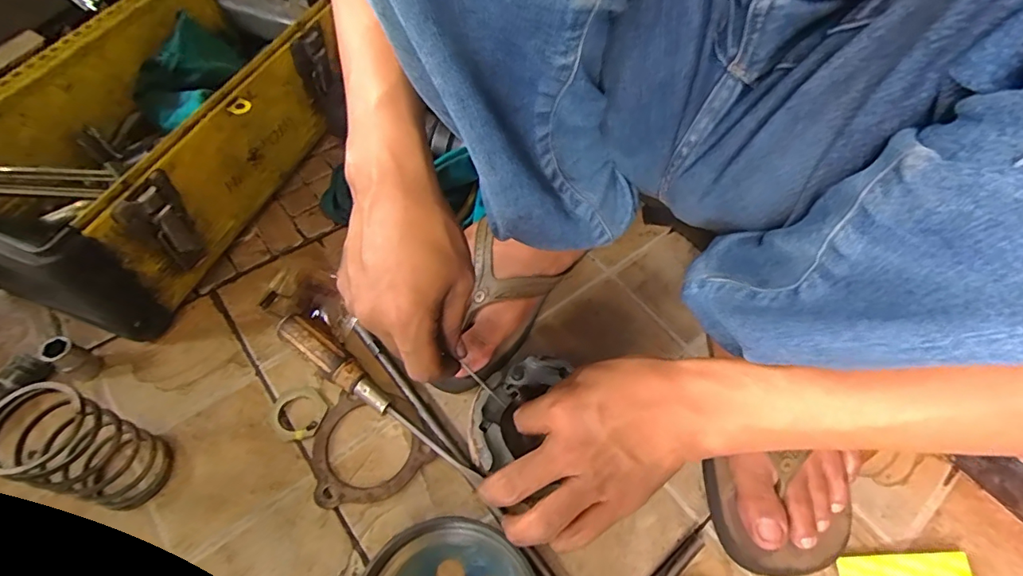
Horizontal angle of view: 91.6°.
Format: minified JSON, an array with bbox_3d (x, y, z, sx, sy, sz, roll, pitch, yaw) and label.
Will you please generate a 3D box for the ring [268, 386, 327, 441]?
[{"bbox_3d":[-0.167,0.096,0.387,0.043,0.007,0.042,2,58,-3],"label":"ring"}]

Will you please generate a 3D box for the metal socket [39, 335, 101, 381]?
[{"bbox_3d":[-0.332,0.053,0.375,0.018,0.042,0.022,24,59,11],"label":"metal socket"}]

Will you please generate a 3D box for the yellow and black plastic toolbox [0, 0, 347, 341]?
[{"bbox_3d":[-0.309,-0.146,0.453,0.196,0.130,0.353,19,59,8],"label":"yellow and black plastic toolbox"}]

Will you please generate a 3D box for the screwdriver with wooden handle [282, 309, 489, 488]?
[{"bbox_3d":[-0.103,0.085,0.382,0.195,0.028,0.022,33,62,16],"label":"screwdriver with wooden handle"}]

